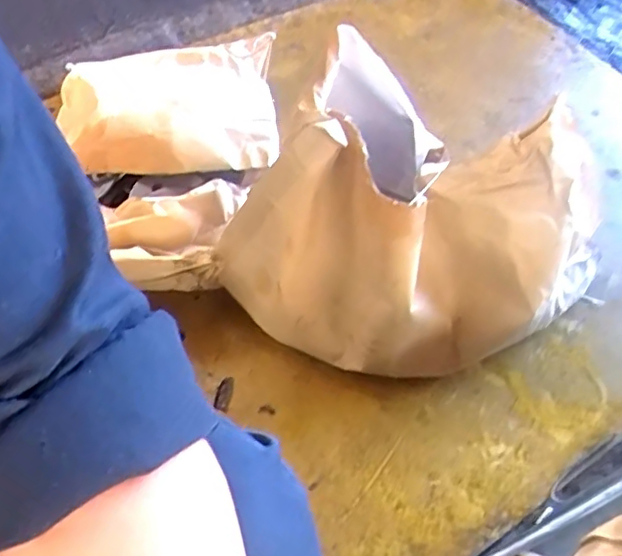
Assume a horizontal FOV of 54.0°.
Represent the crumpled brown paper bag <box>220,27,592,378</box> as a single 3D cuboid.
[{"bbox_3d":[0.125,-0.061,0.784,0.412,0.266,0.354,36,61,20],"label":"crumpled brown paper bag"}]

